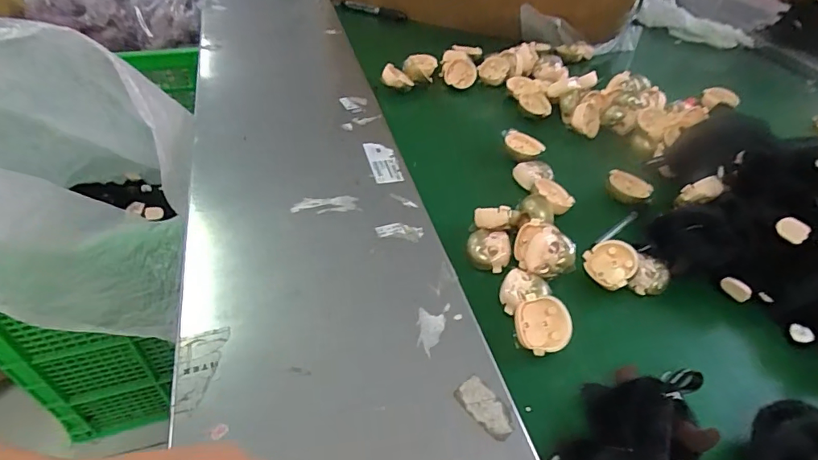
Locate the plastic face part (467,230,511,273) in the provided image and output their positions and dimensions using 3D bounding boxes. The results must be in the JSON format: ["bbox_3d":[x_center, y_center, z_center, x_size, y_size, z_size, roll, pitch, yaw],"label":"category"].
[{"bbox_3d":[0.082,0.023,0.491,0.042,0.031,0.038,14,45,9],"label":"plastic face part"}]

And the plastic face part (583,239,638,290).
[{"bbox_3d":[0.201,0.033,0.468,0.048,0.018,0.049,-43,52,4],"label":"plastic face part"}]

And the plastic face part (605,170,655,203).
[{"bbox_3d":[0.267,-0.049,0.577,0.051,0.028,0.039,25,48,20],"label":"plastic face part"}]

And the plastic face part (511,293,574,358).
[{"bbox_3d":[0.119,0.084,0.421,0.049,0.014,0.050,-14,75,-2],"label":"plastic face part"}]

